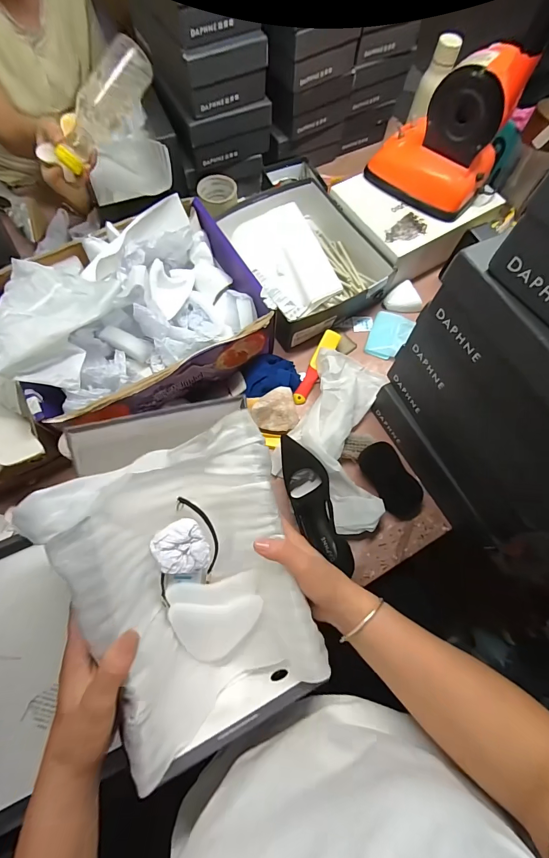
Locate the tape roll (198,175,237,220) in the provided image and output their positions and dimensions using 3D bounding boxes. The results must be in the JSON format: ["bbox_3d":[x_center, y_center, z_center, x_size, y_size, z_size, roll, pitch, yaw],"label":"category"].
[{"bbox_3d":[-0.123,-0.505,0.784,0.083,0.045,0.091,1,70,-2],"label":"tape roll"}]

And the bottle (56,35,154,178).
[{"bbox_3d":[-0.267,-0.499,0.559,0.050,0.067,0.193,37,93,10],"label":"bottle"}]

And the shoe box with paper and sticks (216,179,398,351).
[{"bbox_3d":[0.049,-0.366,0.744,0.284,0.104,0.335,-27,74,-11],"label":"shoe box with paper and sticks"}]

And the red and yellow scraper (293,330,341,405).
[{"bbox_3d":[0.081,-0.122,0.697,0.033,0.018,0.161,28,87,7],"label":"red and yellow scraper"}]

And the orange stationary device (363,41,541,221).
[{"bbox_3d":[0.306,-0.541,0.648,0.218,0.210,0.123,27,72,7],"label":"orange stationary device"}]

